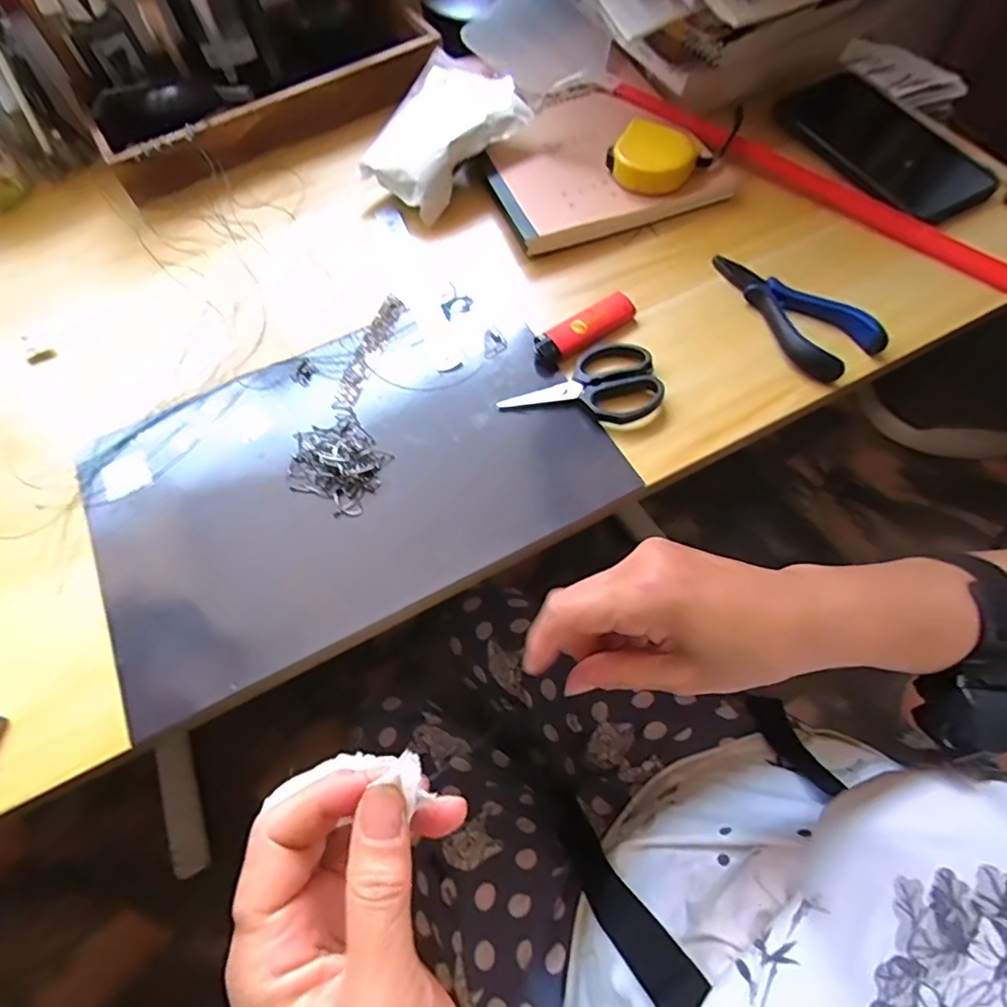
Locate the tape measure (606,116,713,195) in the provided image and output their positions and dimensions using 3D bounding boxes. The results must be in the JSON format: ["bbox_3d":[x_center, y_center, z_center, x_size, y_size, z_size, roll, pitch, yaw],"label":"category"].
[{"bbox_3d":[0.114,-0.259,0.422,0.070,0.028,0.042,17,65,11],"label":"tape measure"}]

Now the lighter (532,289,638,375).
[{"bbox_3d":[0.053,-0.117,0.381,0.075,0.013,0.022,-35,66,-14],"label":"lighter"}]

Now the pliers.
[{"bbox_3d":[0.186,-0.127,0.379,0.048,0.019,0.119,-38,67,-16],"label":"pliers"}]

